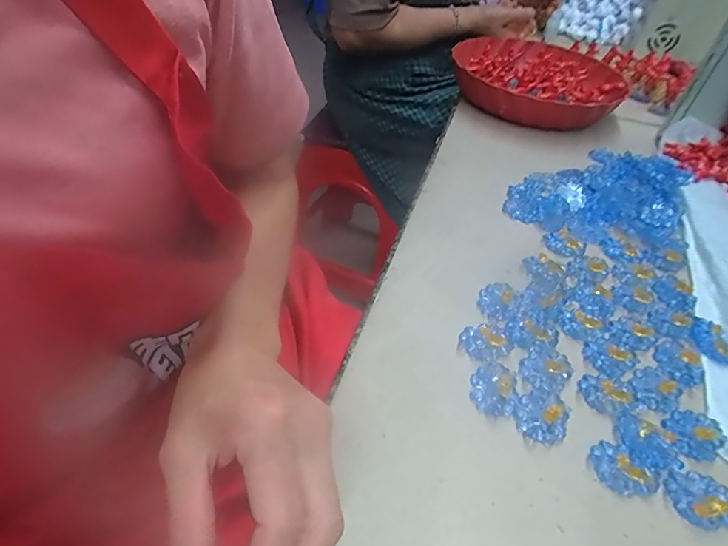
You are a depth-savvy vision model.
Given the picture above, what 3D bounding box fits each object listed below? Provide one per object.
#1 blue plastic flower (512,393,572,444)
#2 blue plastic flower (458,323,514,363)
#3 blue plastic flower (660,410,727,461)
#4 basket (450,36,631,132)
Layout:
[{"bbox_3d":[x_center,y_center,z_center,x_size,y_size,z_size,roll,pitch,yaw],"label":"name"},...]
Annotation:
[{"bbox_3d":[0.112,0.091,0.273,0.031,0.008,0.034,2,44,-2],"label":"blue plastic flower"},{"bbox_3d":[0.087,0.049,0.309,0.032,0.006,0.029,-17,48,-20],"label":"blue plastic flower"},{"bbox_3d":[0.206,0.101,0.271,0.035,0.007,0.030,-21,50,-24],"label":"blue plastic flower"},{"bbox_3d":[0.251,-0.275,0.633,0.238,0.061,0.230,2,44,-2],"label":"basket"}]

